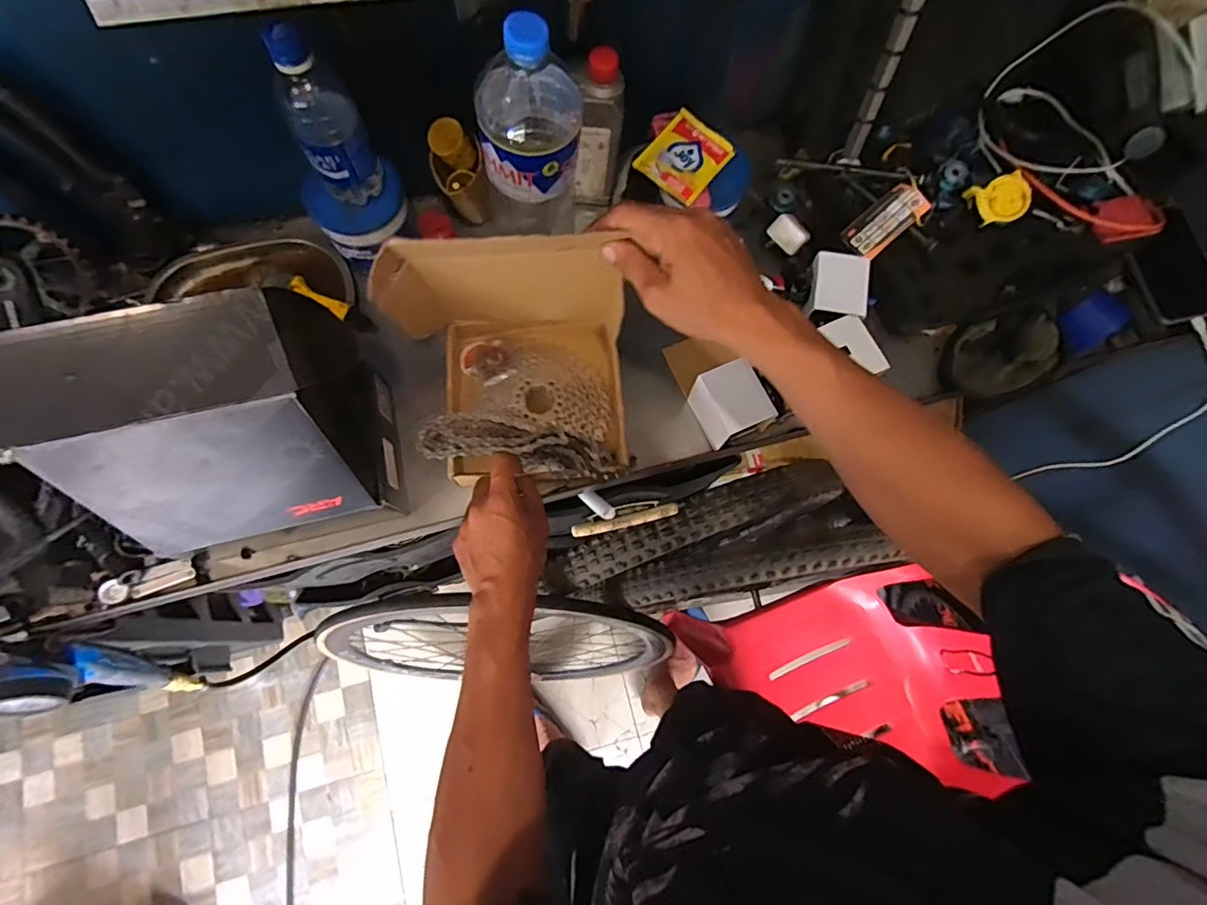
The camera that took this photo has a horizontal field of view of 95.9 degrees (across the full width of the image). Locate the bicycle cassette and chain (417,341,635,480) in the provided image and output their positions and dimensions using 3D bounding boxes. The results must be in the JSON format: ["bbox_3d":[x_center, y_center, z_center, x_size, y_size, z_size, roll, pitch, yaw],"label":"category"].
[{"bbox_3d":[-0.079,-0.050,0.597,0.206,0.063,0.158,6,75,0],"label":"bicycle cassette and chain"}]

